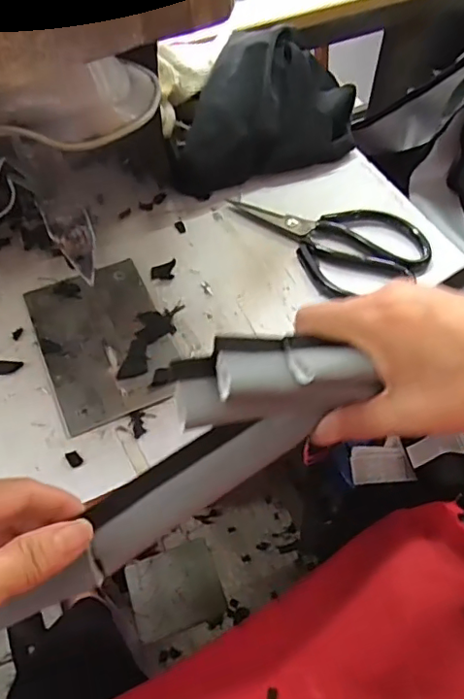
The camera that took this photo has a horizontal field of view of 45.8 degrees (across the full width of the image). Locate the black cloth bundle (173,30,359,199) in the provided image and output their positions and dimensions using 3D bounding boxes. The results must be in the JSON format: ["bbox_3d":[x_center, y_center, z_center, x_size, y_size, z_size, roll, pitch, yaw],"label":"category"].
[{"bbox_3d":[0.023,-0.231,0.520,0.192,0.080,0.116,-18,57,-11],"label":"black cloth bundle"}]

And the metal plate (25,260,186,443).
[{"bbox_3d":[-0.098,-0.009,0.421,0.092,0.004,0.140,-21,58,-13],"label":"metal plate"}]

